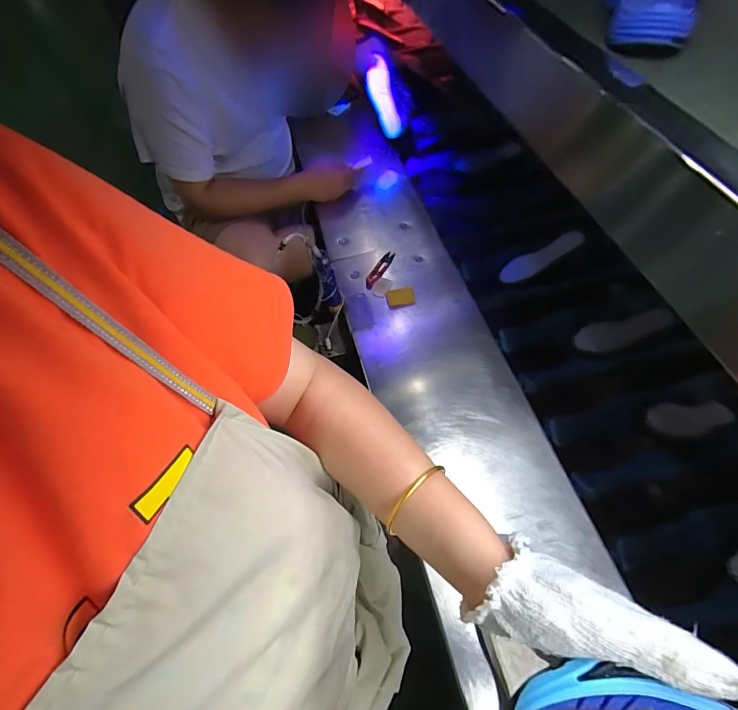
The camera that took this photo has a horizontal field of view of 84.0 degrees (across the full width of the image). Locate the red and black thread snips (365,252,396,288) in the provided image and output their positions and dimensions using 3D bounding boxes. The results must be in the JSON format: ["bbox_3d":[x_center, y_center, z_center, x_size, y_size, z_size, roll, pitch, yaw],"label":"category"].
[{"bbox_3d":[0.022,-0.174,0.837,0.022,0.007,0.107,28,61,19],"label":"red and black thread snips"}]

